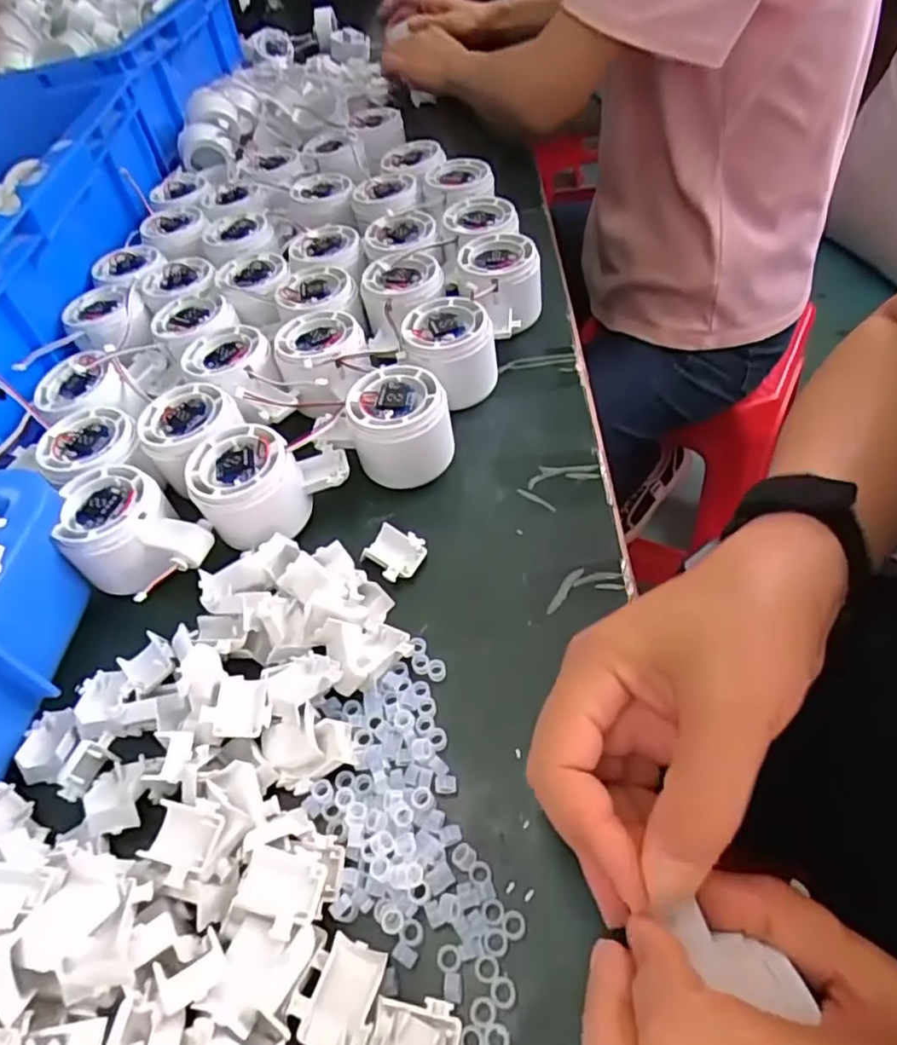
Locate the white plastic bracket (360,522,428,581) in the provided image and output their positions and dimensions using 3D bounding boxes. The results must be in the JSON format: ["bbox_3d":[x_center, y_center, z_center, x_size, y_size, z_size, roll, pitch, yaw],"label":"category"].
[{"bbox_3d":[-0.030,0.016,0.347,0.032,0.009,0.028,12,53,16],"label":"white plastic bracket"}]

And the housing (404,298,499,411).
[{"bbox_3d":[0.002,-0.109,0.417,0.057,0.051,0.054,-5,50,3],"label":"housing"}]

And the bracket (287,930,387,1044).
[{"bbox_3d":[-0.038,0.166,0.226,0.027,0.009,0.033,10,53,15],"label":"bracket"}]

